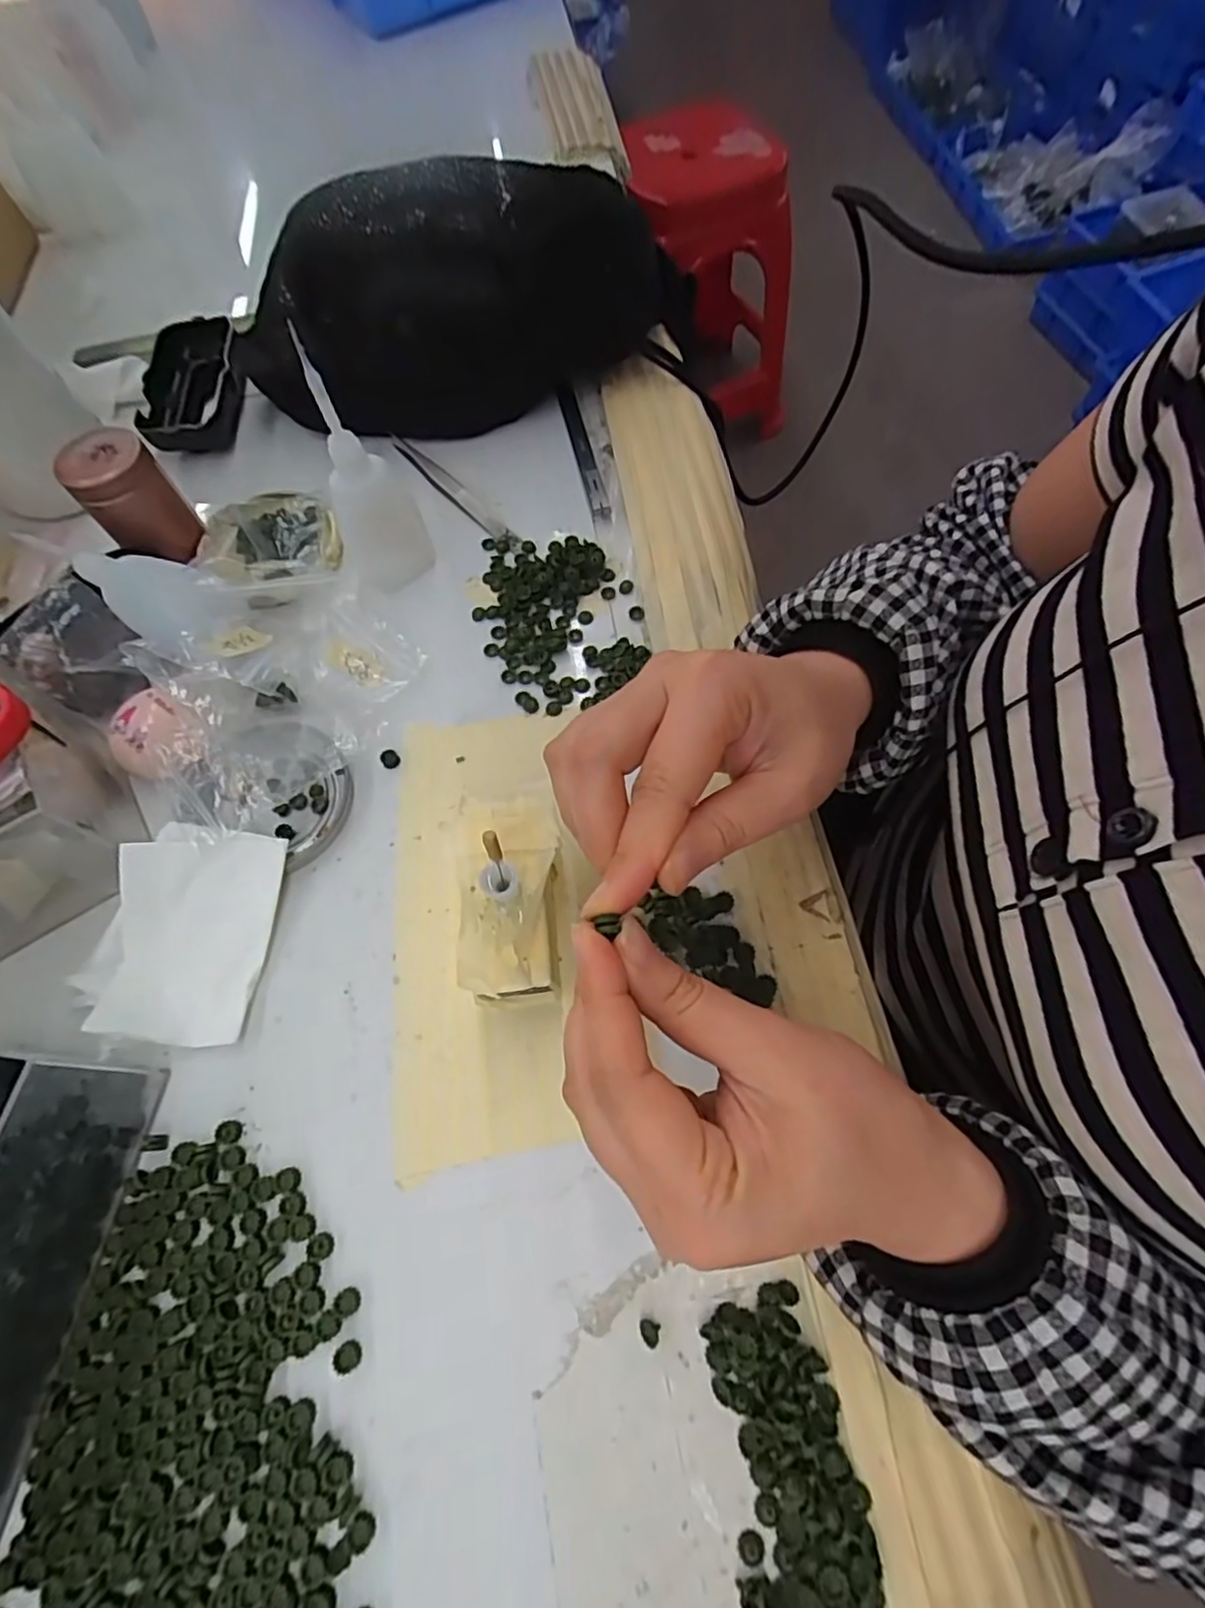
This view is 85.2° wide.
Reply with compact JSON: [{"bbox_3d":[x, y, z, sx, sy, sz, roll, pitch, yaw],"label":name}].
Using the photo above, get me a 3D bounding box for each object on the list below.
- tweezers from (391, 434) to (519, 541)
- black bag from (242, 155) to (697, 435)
[{"bbox_3d":[-0.095,-0.194,0.396,0.015,0.007,0.123,-39,71,-15],"label":"tweezers"},{"bbox_3d":[-0.076,-0.307,0.389,0.272,0.103,0.069,-13,66,-4],"label":"black bag"}]

